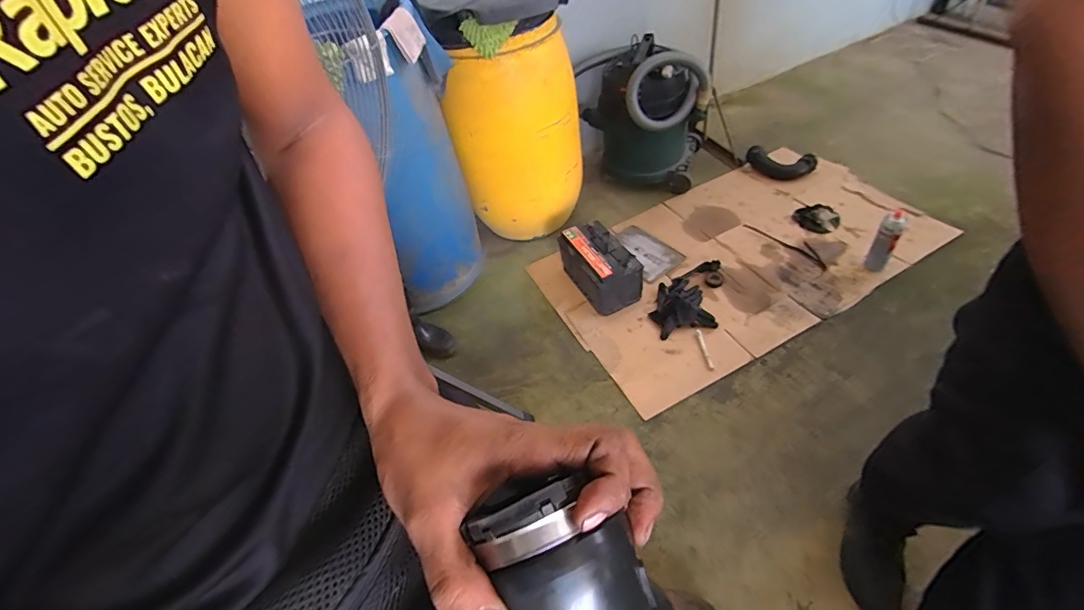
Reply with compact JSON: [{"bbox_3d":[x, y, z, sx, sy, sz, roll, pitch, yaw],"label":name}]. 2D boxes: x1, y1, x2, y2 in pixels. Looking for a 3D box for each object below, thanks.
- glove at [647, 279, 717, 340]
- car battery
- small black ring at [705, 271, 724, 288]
[{"bbox_3d":[0.460,-0.001,1.602,0.193,0.046,0.222,-11,48,3],"label":"glove"},{"bbox_3d":[0.197,-0.135,1.663,0.174,0.187,0.297,-30,49,-14],"label":"car battery"},{"bbox_3d":[0.608,-0.091,1.674,0.058,0.014,0.069,16,54,24],"label":"small black ring"}]

